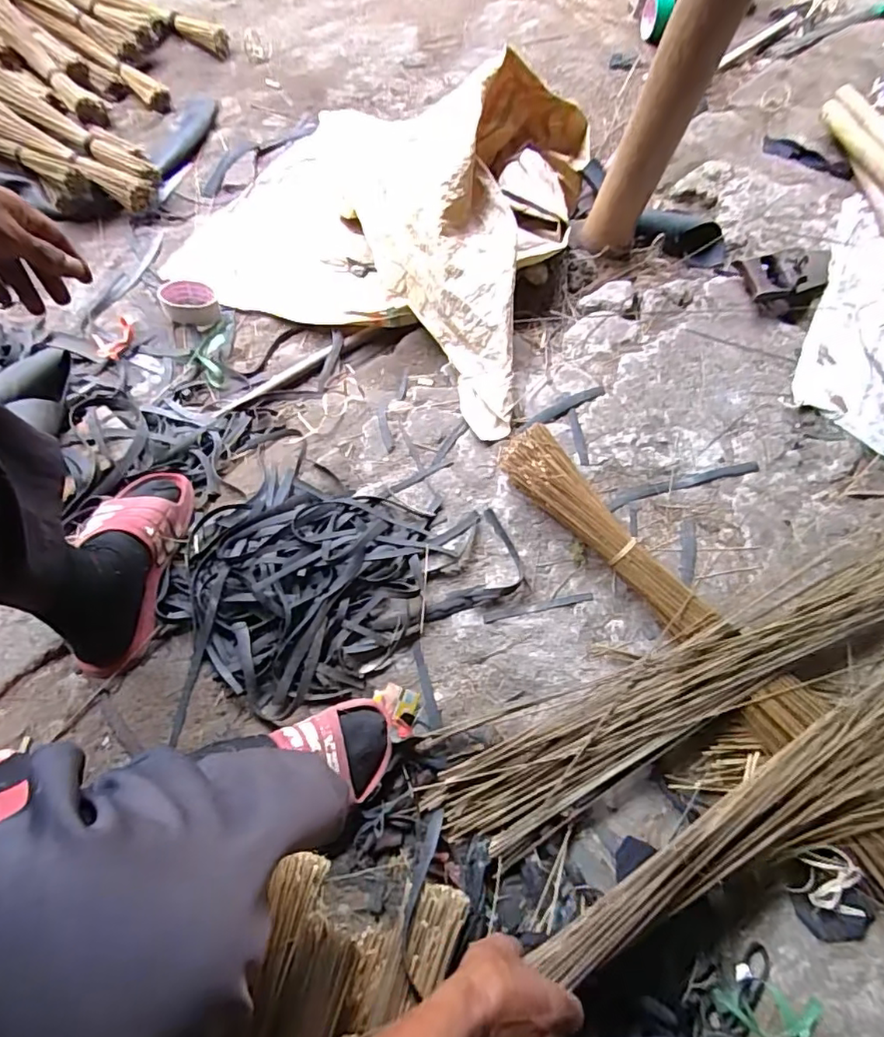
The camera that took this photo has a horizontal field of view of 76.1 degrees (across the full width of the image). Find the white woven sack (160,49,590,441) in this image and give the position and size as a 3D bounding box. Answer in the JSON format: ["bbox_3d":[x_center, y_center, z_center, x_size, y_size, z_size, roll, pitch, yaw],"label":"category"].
[{"bbox_3d":[-0.020,-0.536,0.956,0.595,0.236,0.663,28,71,8],"label":"white woven sack"}]

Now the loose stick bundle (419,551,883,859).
[{"bbox_3d":[0.363,0.159,0.686,0.819,0.054,0.136,-24,70,-11],"label":"loose stick bundle"}]

